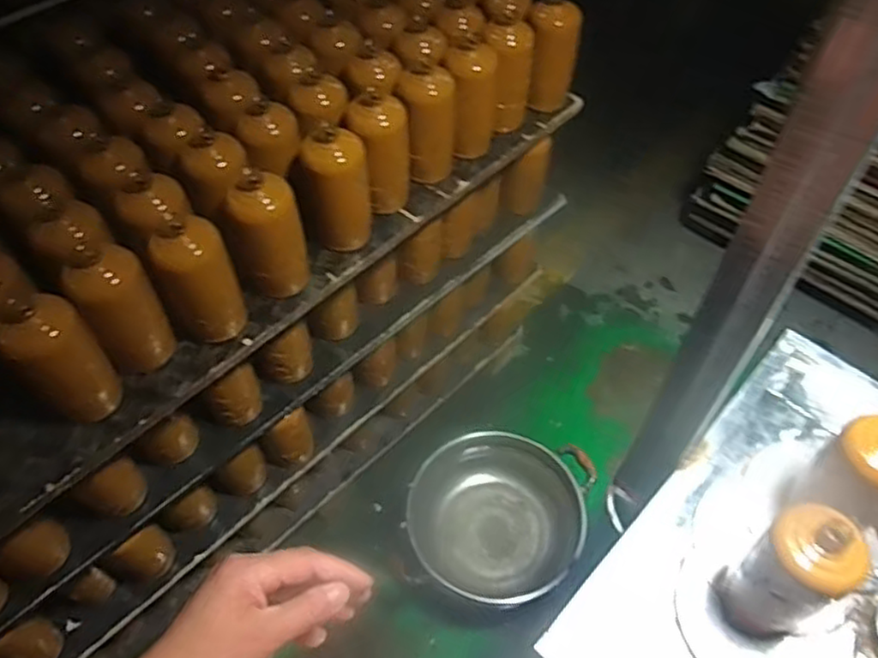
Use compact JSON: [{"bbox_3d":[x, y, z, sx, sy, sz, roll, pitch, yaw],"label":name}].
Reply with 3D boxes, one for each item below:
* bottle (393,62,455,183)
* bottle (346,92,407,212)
[{"bbox_3d":[-0.017,-0.301,1.002,0.085,0.156,0.077,-16,57,-14],"label":"bottle"},{"bbox_3d":[-0.083,-0.236,0.952,0.085,0.158,0.085,-1,54,-4],"label":"bottle"}]

